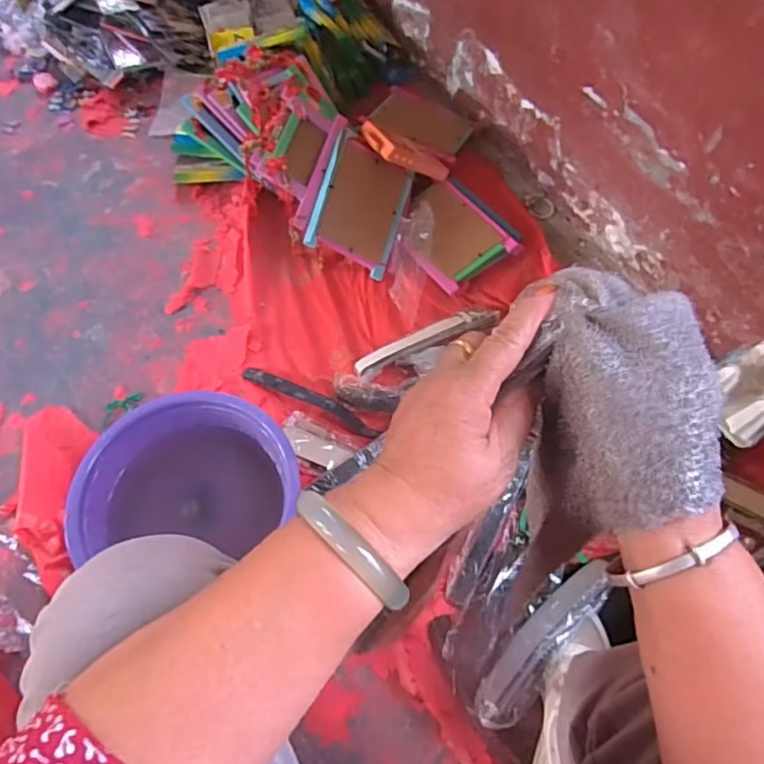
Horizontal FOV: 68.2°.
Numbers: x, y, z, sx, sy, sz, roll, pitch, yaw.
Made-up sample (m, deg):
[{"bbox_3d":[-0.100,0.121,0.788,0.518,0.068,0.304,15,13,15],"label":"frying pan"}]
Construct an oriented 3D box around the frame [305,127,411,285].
[{"bbox_3d":[-0.034,-0.310,0.993,0.153,0.020,0.214,22,81,-27],"label":"frame"}]

